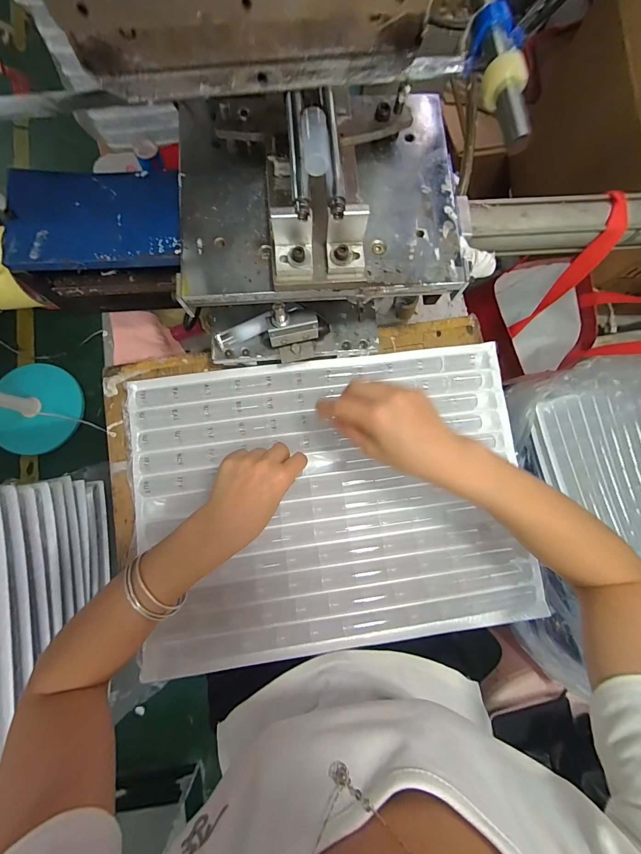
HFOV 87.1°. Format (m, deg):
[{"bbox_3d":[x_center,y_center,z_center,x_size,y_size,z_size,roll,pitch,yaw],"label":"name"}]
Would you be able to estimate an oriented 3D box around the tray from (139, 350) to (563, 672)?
[{"bbox_3d":[0.015,0.083,0.402,0.454,0.019,0.330,-7,84,-2],"label":"tray"}]

